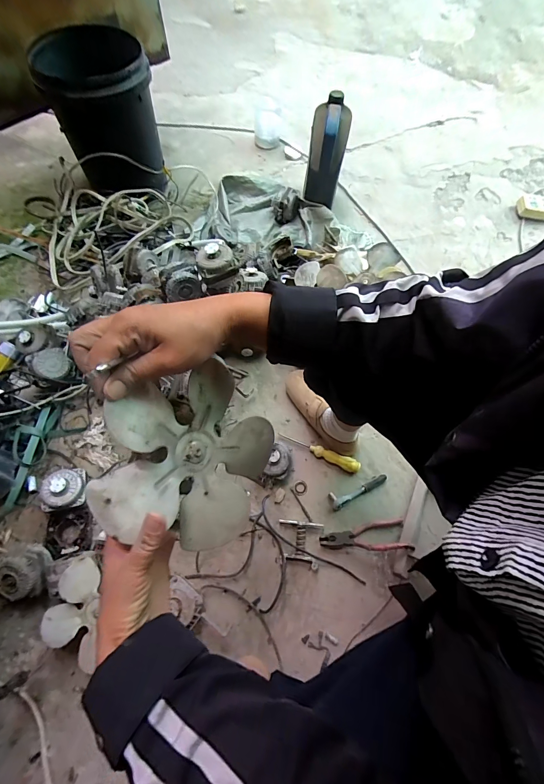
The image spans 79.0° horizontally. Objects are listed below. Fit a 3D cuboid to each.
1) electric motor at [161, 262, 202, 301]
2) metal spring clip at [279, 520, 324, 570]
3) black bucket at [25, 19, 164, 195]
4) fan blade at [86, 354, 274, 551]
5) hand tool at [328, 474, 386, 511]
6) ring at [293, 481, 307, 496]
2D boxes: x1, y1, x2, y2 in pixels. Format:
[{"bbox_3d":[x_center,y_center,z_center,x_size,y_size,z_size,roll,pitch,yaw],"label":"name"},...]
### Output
[{"bbox_3d":[-0.206,-0.244,0.746,0.080,0.077,0.059,-24,70,-11],"label":"electric motor"},{"bbox_3d":[0.059,0.326,0.720,0.094,0.015,0.089,12,67,3],"label":"metal spring clip"},{"bbox_3d":[-0.511,-0.858,1.047,0.279,0.325,0.274,1,67,-1],"label":"black bucket"},{"bbox_3d":[-0.075,0.069,0.321,0.175,0.033,0.168,3,85,-36],"label":"fan blade"},{"bbox_3d":[0.201,0.226,0.776,0.148,0.031,0.037,-25,70,-12],"label":"hand tool"},{"bbox_3d":[0.068,0.228,0.785,0.032,0.004,0.033,1,67,-1],"label":"ring"}]

